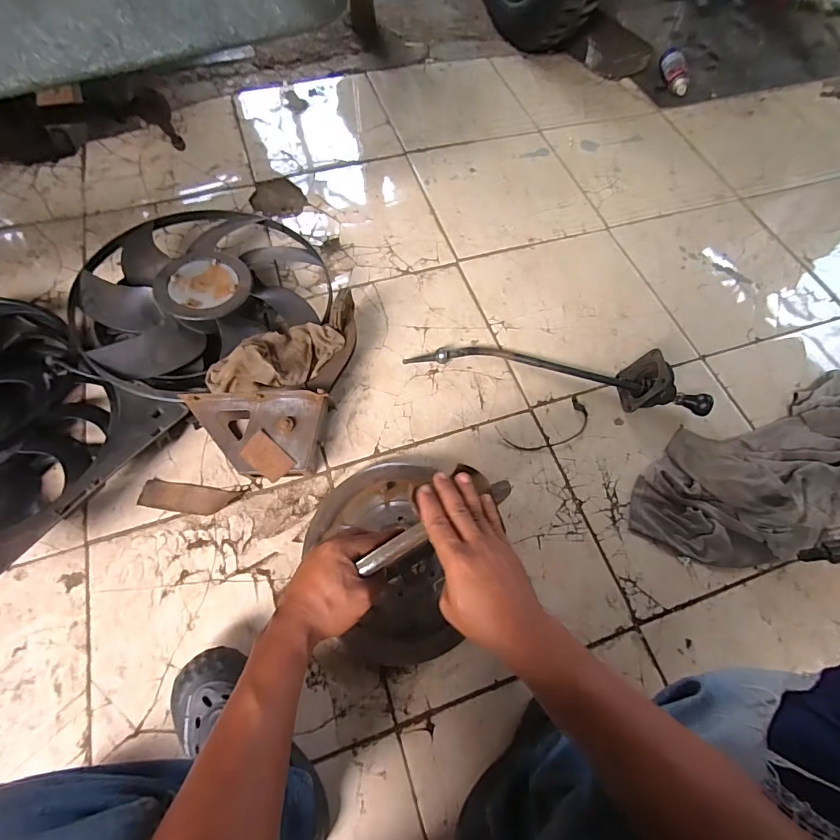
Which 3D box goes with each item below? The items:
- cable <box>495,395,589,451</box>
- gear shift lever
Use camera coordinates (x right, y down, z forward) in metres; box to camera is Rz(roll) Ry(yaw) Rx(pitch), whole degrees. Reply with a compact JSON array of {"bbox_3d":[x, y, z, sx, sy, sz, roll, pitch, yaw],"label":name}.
[{"bbox_3d":[0.250,0.016,0.851,0.188,0.005,0.081,-22,71,-11],"label":"cable"},{"bbox_3d":[0.272,-0.105,0.860,0.595,0.102,0.114,10,67,3],"label":"gear shift lever"}]

